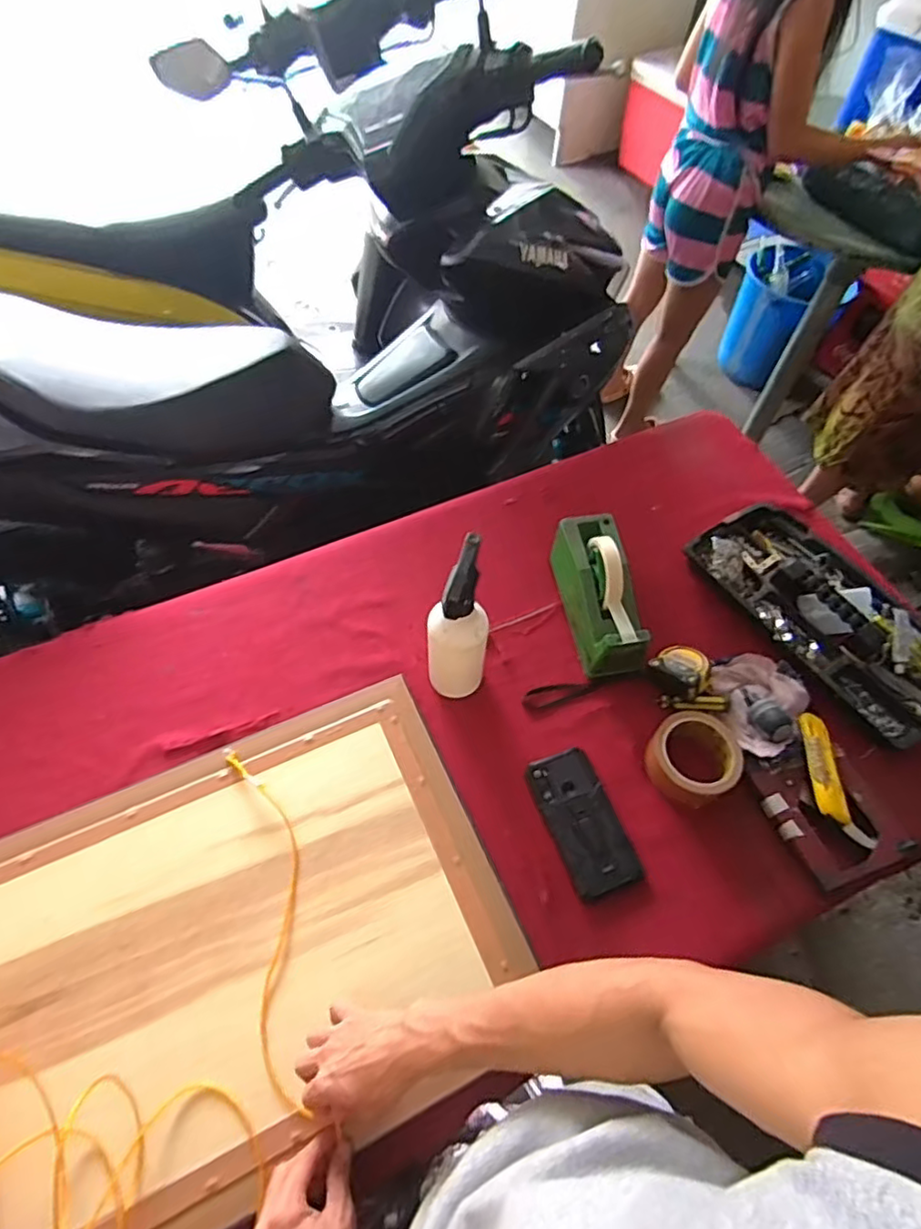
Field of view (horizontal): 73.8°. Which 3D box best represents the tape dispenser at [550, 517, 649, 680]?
[{"bbox_3d":[0.184,-0.030,0.811,0.077,0.117,0.209,-7,61,-6],"label":"tape dispenser"}]

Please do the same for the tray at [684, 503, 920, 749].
[{"bbox_3d":[0.488,-0.007,0.819,0.181,0.051,0.363,-27,65,-16],"label":"tray"}]

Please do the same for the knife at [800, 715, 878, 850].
[{"bbox_3d":[0.424,0.187,0.704,0.045,0.013,0.153,-8,61,-7],"label":"knife"}]

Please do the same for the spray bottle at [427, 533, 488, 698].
[{"bbox_3d":[-0.006,0.018,0.707,0.069,0.224,0.098,3,60,-1],"label":"spray bottle"}]

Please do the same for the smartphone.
[{"bbox_3d":[0.145,0.241,0.719,0.082,0.015,0.161,-18,63,-12],"label":"smartphone"}]

